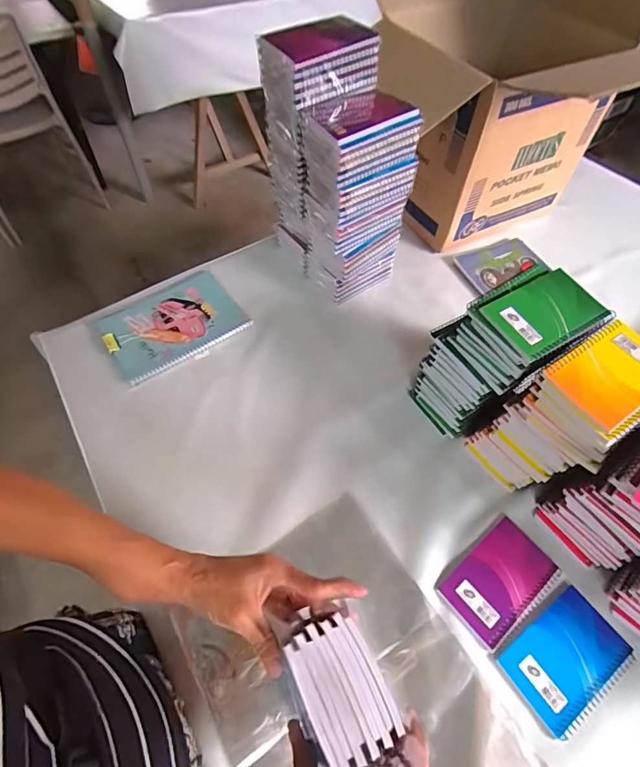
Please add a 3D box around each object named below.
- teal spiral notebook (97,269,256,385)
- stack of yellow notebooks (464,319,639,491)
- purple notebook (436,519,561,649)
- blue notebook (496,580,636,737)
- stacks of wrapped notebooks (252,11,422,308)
[{"bbox_3d":[-0.249,-0.103,0.697,0.216,0.020,0.165,-31,62,-19],"label":"teal spiral notebook"},{"bbox_3d":[0.293,0.041,0.500,0.139,0.195,0.113,-33,63,-20],"label":"stack of yellow notebooks"},{"bbox_3d":[0.216,0.235,0.491,0.135,0.004,0.083,-33,63,-21],"label":"purple notebook"},{"bbox_3d":[0.268,0.298,0.447,0.133,0.006,0.086,-28,61,-18],"label":"blue notebook"},{"bbox_3d":[0.027,-0.318,0.642,0.154,0.334,0.188,-29,62,-19],"label":"stacks of wrapped notebooks"}]

